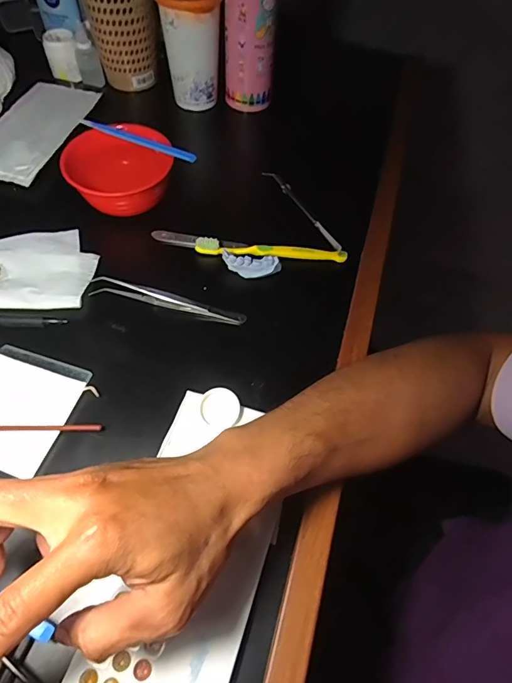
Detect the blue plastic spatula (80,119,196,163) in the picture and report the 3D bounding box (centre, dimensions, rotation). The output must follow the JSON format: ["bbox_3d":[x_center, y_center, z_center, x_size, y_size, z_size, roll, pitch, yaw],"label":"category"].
[{"bbox_3d":[-0.124,-0.211,0.441,0.137,0.007,0.009,23,61,10],"label":"blue plastic spatula"}]

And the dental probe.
[{"bbox_3d":[0.049,-0.153,0.466,0.008,0.008,0.142,-27,65,-18],"label":"dental probe"}]

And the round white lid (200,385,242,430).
[{"bbox_3d":[-0.028,0.053,0.340,0.029,0.011,0.032,-33,67,-21],"label":"round white lid"}]

